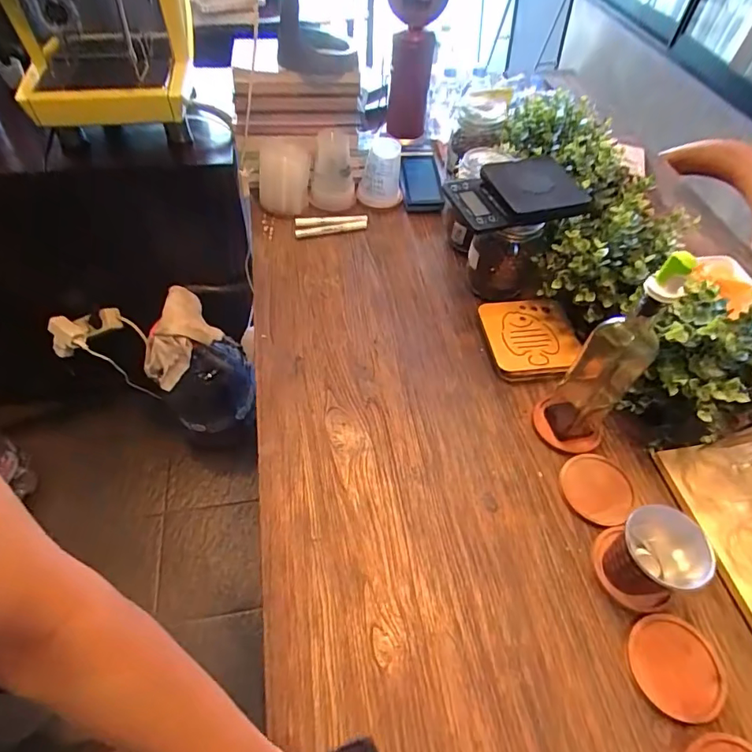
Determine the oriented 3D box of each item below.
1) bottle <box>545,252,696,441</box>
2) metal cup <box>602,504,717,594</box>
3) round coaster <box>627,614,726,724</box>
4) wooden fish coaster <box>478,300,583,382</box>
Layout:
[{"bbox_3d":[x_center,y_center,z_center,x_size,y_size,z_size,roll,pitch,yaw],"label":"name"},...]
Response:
[{"bbox_3d":[0.290,-0.024,0.575,0.072,0.299,0.064,39,61,23],"label":"bottle"},{"bbox_3d":[0.303,0.205,0.526,0.076,0.106,0.080,2,53,-2],"label":"metal cup"},{"bbox_3d":[0.326,0.312,0.510,0.091,0.007,0.099,2,53,-2],"label":"round coaster"},{"bbox_3d":[0.248,-0.063,0.760,0.135,0.019,0.152,-7,59,-1],"label":"wooden fish coaster"}]

